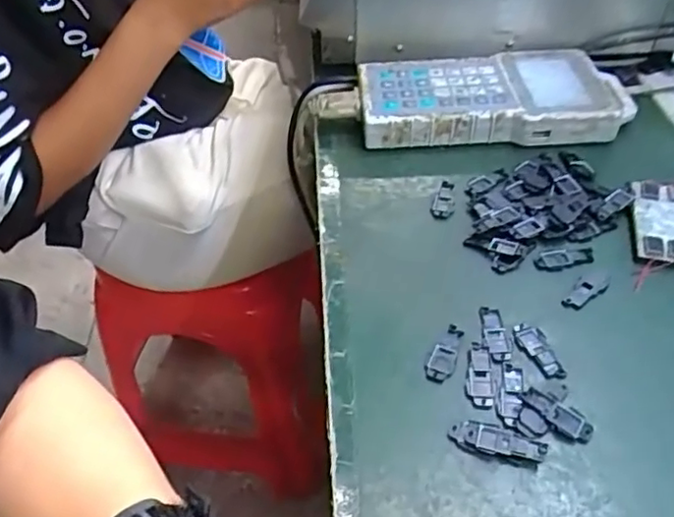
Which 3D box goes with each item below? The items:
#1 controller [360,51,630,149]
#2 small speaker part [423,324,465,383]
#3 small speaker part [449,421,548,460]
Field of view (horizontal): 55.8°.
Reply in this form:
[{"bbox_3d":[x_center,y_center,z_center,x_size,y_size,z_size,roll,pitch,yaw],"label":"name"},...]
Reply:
[{"bbox_3d":[0.134,-0.142,0.545,0.226,0.032,0.109,-2,45,1],"label":"controller"},{"bbox_3d":[0.063,0.054,0.371,0.015,0.004,0.039,18,48,19],"label":"small speaker part"},{"bbox_3d":[0.084,0.094,0.331,0.048,0.004,0.015,12,47,15],"label":"small speaker part"}]

